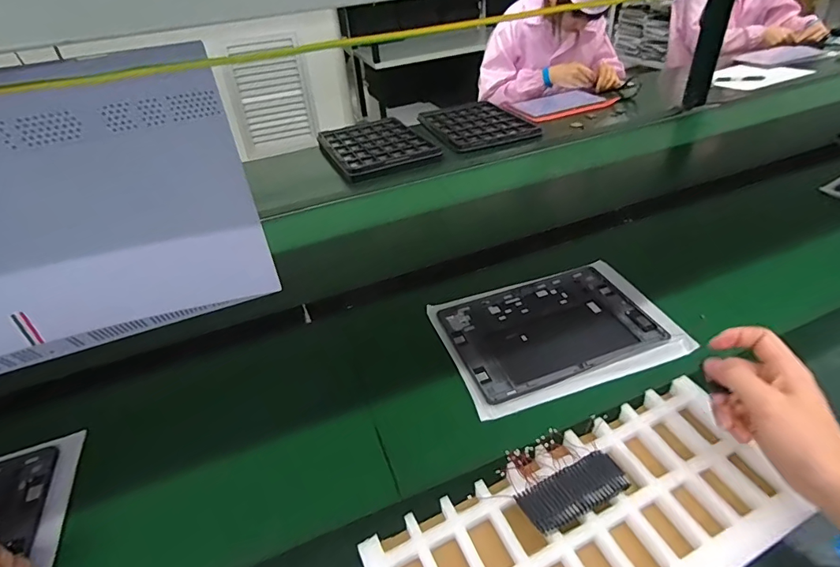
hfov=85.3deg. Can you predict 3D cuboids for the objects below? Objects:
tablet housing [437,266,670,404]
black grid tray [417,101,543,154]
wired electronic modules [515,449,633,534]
[{"bbox_3d":[0.171,0.055,0.615,0.253,0.013,0.173,-15,39,-12],"label":"tablet housing"},{"bbox_3d":[0.143,-0.438,1.255,0.247,0.029,0.351,-14,39,-11],"label":"black grid tray"},{"bbox_3d":[0.134,0.183,0.398,0.095,0.028,0.035,-19,40,-17],"label":"wired electronic modules"}]

